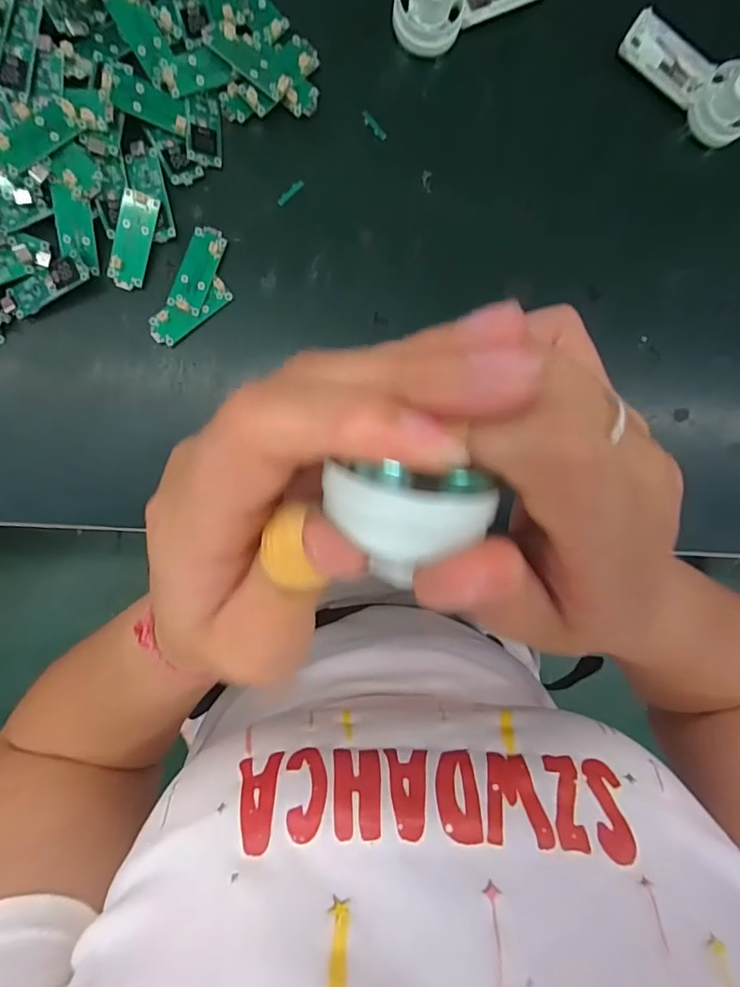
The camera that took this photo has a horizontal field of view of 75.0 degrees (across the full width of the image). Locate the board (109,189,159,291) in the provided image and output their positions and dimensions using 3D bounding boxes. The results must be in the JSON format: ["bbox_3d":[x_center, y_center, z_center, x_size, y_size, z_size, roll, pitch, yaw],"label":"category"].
[{"bbox_3d":[-0.134,-0.142,0.273,0.019,0.004,0.051,15,102,-17],"label":"board"}]

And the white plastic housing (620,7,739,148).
[{"bbox_3d":[0.193,-0.250,0.289,0.091,0.041,0.028,39,89,-7],"label":"white plastic housing"}]

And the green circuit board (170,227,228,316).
[{"bbox_3d":[-0.100,-0.130,0.281,0.020,0.006,0.049,22,91,-7],"label":"green circuit board"}]

